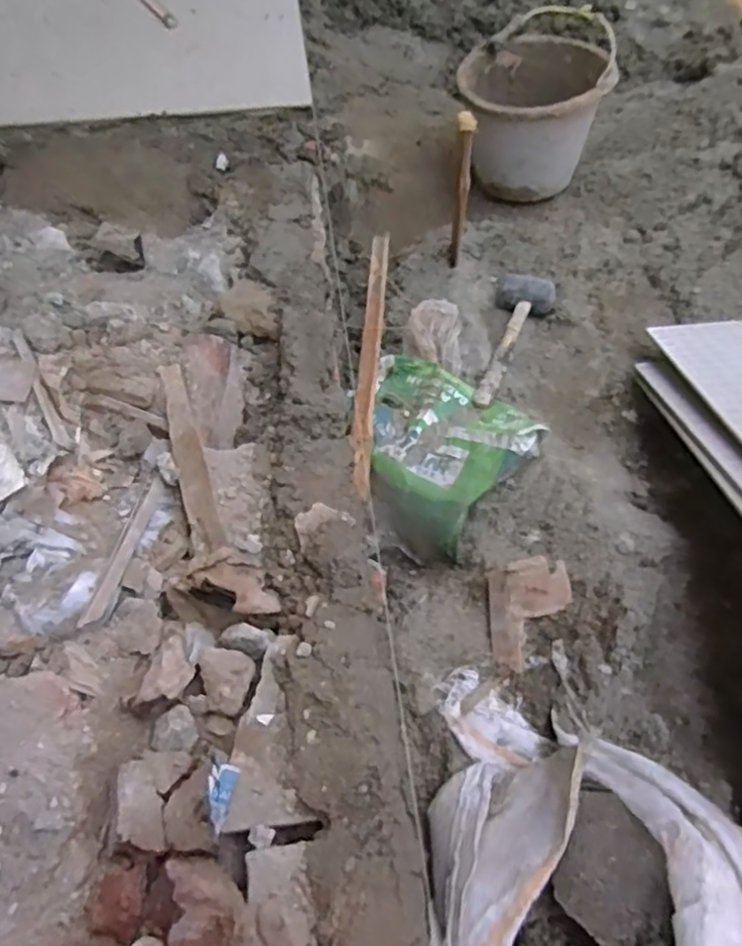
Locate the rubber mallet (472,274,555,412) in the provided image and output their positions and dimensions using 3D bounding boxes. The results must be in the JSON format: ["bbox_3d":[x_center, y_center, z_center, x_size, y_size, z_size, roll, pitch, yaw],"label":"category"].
[{"bbox_3d":[0.226,-0.216,1.088,0.098,0.052,0.308,19,60,11],"label":"rubber mallet"}]

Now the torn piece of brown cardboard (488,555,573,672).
[{"bbox_3d":[0.201,0.174,0.838,0.097,0.049,0.137,0,86,6],"label":"torn piece of brown cardboard"}]

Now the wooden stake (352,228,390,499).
[{"bbox_3d":[0.000,-0.203,1.077,0.033,0.038,0.521,4,59,2],"label":"wooden stake"}]

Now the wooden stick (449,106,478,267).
[{"bbox_3d":[0.141,-0.448,1.069,0.032,0.256,0.037,6,59,3],"label":"wooden stick"}]

